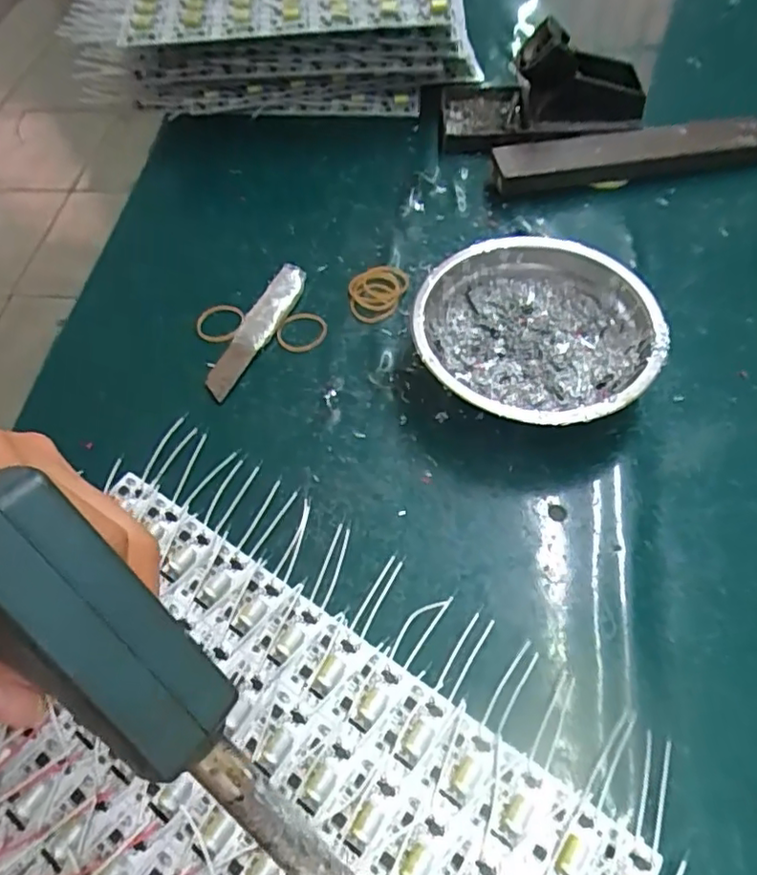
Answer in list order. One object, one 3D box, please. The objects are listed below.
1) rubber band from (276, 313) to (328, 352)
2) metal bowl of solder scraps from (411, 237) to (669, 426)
[{"bbox_3d":[-0.046,-0.064,0.376,0.032,0.005,0.027,-25,73,-12],"label":"rubber band"},{"bbox_3d":[0.083,-0.050,0.332,0.122,0.045,0.119,-2,57,3],"label":"metal bowl of solder scraps"}]

